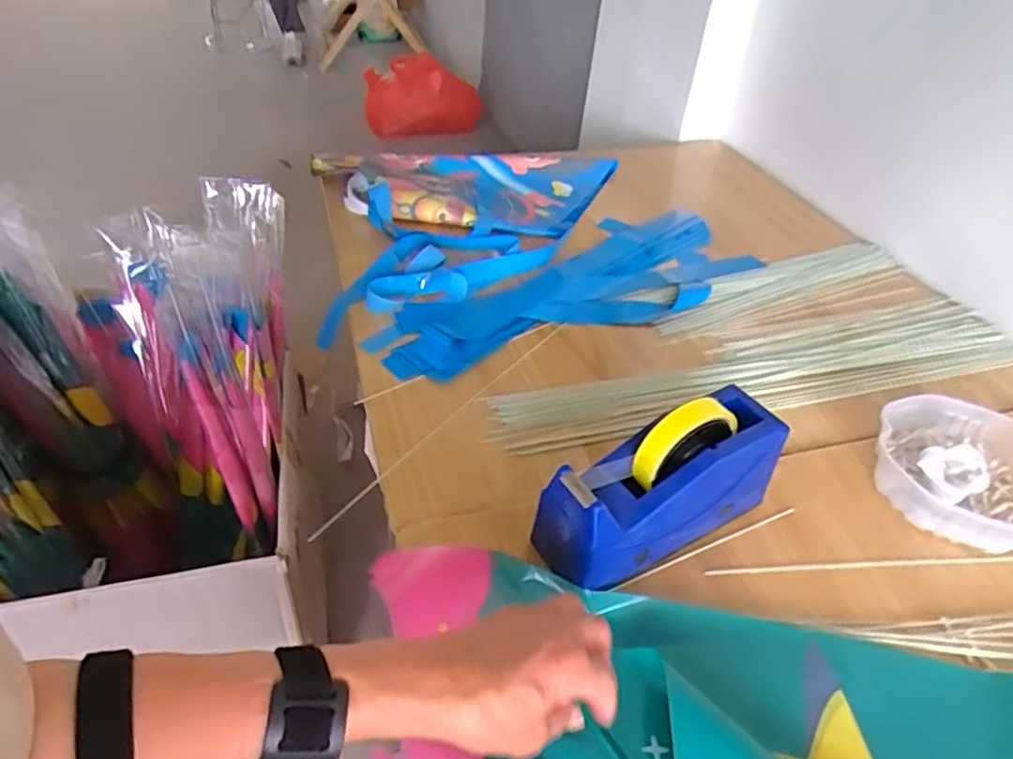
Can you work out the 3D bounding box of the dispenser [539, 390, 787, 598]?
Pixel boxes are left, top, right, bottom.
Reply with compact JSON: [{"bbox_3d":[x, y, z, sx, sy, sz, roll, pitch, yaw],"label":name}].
[{"bbox_3d":[0.124,0.080,0.519,0.202,0.124,0.067,-17,44,-25],"label":"dispenser"}]

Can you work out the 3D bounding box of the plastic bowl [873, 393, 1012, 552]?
[{"bbox_3d":[0.420,0.077,0.606,0.147,0.049,0.156,3,39,-3],"label":"plastic bowl"}]

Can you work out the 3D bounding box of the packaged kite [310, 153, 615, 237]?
[{"bbox_3d":[-0.053,-0.307,1.054,0.505,0.035,0.270,-1,39,-8],"label":"packaged kite"}]

